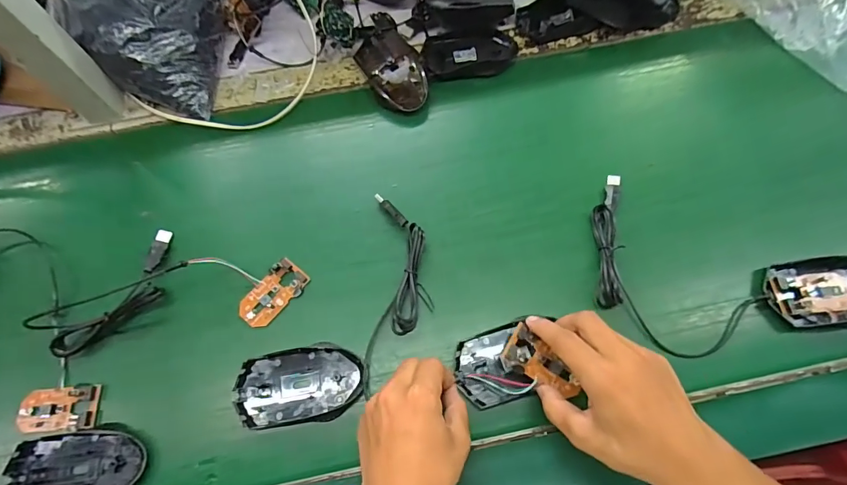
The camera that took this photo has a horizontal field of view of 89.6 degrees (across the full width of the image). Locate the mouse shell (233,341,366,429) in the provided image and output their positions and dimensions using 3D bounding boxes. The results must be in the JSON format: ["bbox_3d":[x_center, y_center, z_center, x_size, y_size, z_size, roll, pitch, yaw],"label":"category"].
[{"bbox_3d":[-0.111,0.127,0.379,0.110,0.013,0.062,-9,68,-2],"label":"mouse shell"}]

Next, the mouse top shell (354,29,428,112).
[{"bbox_3d":[-0.033,-0.202,0.492,0.070,0.038,0.113,-24,69,-8],"label":"mouse top shell"}]

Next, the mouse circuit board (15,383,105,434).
[{"bbox_3d":[-0.323,0.147,0.376,0.068,0.013,0.036,-4,68,0],"label":"mouse circuit board"}]

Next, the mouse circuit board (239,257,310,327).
[{"bbox_3d":[-0.146,0.049,0.411,0.037,0.010,0.068,39,74,16],"label":"mouse circuit board"}]

